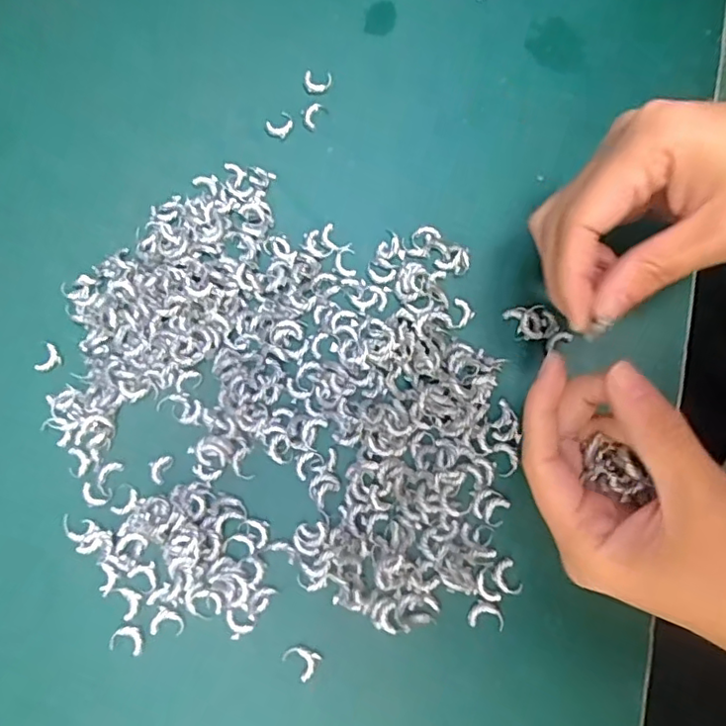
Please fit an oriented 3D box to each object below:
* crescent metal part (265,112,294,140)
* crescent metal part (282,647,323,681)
[{"bbox_3d":[-0.043,-0.124,0.303,0.013,0.004,0.014,0,80,1],"label":"crescent metal part"},{"bbox_3d":[-0.027,0.130,0.258,0.015,0.004,0.012,40,83,7],"label":"crescent metal part"}]

